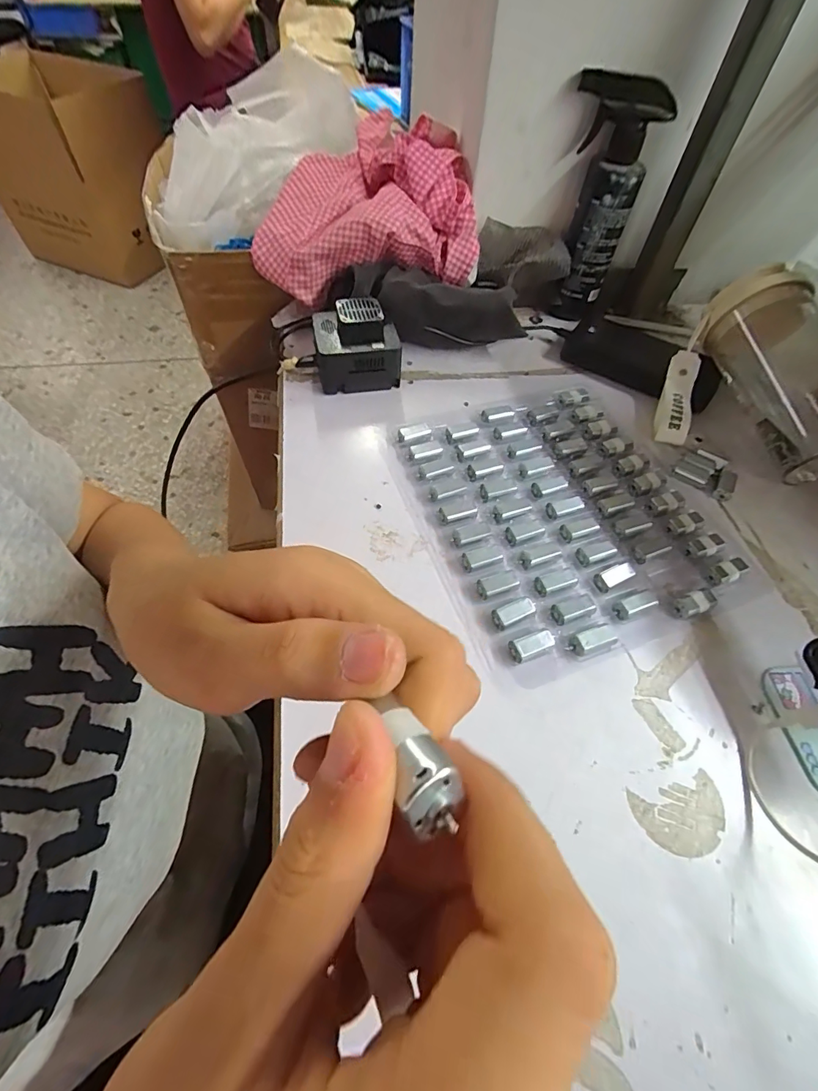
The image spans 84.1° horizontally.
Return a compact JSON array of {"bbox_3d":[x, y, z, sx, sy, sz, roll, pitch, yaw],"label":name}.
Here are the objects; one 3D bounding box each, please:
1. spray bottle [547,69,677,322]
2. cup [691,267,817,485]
[{"bbox_3d":[0.193,-0.353,0.481,0.078,0.199,0.048,11,56,4],"label":"spray bottle"},{"bbox_3d":[0.343,-0.152,0.412,0.091,0.078,0.187,-15,77,-13],"label":"cup"}]

